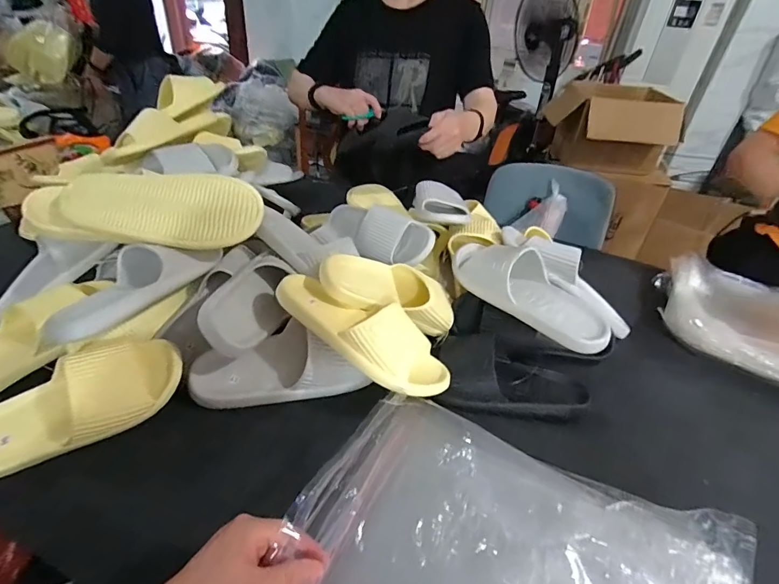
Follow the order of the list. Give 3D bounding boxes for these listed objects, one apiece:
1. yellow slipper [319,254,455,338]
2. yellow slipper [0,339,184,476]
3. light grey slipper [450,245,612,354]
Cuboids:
[{"bbox_3d":[0.003,0.000,0.637,0.233,0.072,0.112,17,31,-24],"label":"yellow slipper"},{"bbox_3d":[-0.378,0.138,0.488,0.242,0.072,0.103,-26,72,-12],"label":"yellow slipper"},{"bbox_3d":[0.215,-0.012,0.630,0.270,0.070,0.093,32,44,31],"label":"light grey slipper"}]

